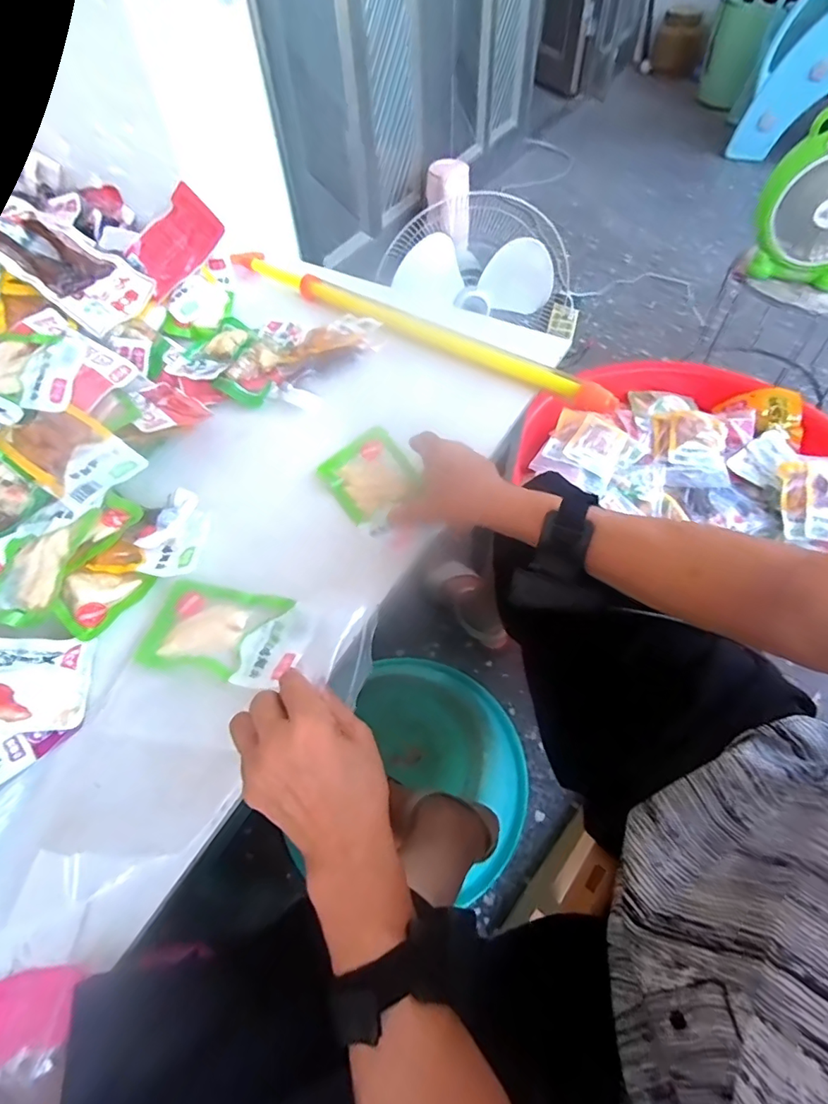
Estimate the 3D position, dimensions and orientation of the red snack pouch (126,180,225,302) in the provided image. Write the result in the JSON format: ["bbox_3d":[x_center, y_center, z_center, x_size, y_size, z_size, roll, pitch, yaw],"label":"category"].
[{"bbox_3d":[-0.310,-0.403,0.663,0.123,0.008,0.073,-37,100,16],"label":"red snack pouch"}]

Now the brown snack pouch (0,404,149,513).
[{"bbox_3d":[-0.341,-0.102,0.502,0.131,0.016,0.080,35,67,10],"label":"brown snack pouch"}]

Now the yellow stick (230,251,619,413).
[{"bbox_3d":[-0.021,-0.301,0.666,0.594,0.027,0.030,31,62,22],"label":"yellow stick"}]

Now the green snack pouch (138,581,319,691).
[{"bbox_3d":[-0.156,0.065,0.427,0.139,0.014,0.078,9,56,8],"label":"green snack pouch"}]

